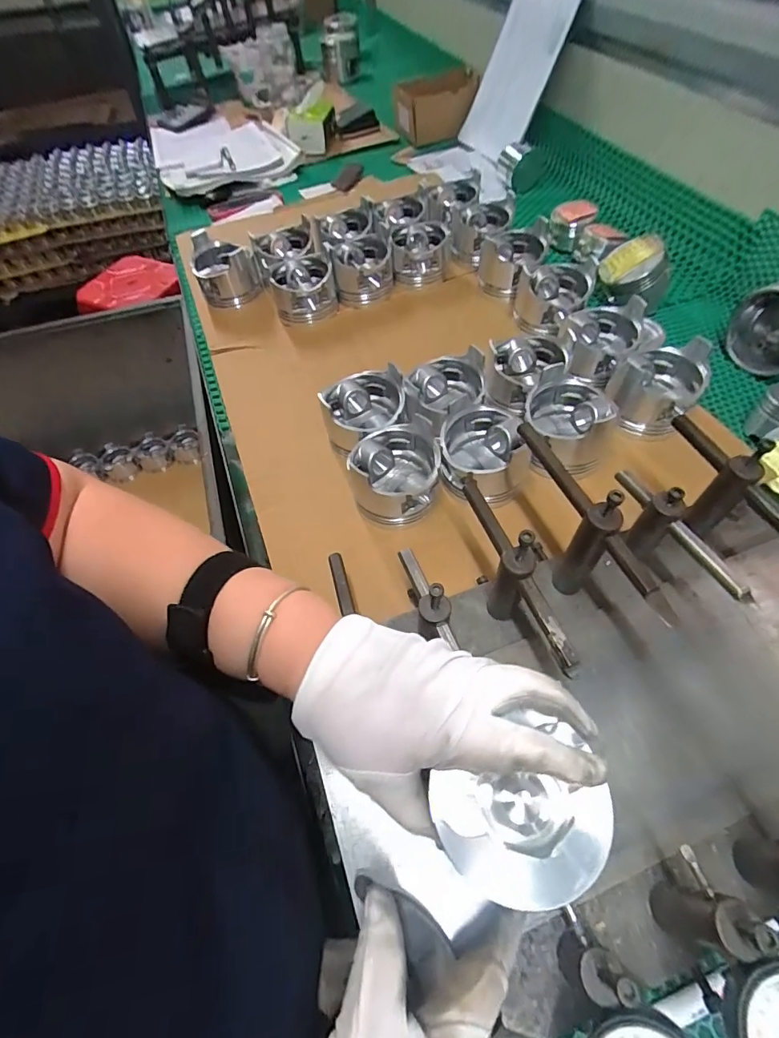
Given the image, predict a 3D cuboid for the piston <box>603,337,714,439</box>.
[{"bbox_3d":[0.276,-0.143,0.477,0.085,0.071,0.088,30,64,20],"label":"piston"}]

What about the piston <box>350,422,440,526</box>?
[{"bbox_3d":[0.005,-0.047,0.461,0.089,0.054,0.095,-2,58,3],"label":"piston"}]

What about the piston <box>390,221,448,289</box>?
[{"bbox_3d":[0.044,-0.416,0.709,0.086,0.053,0.097,-4,58,1],"label":"piston"}]

